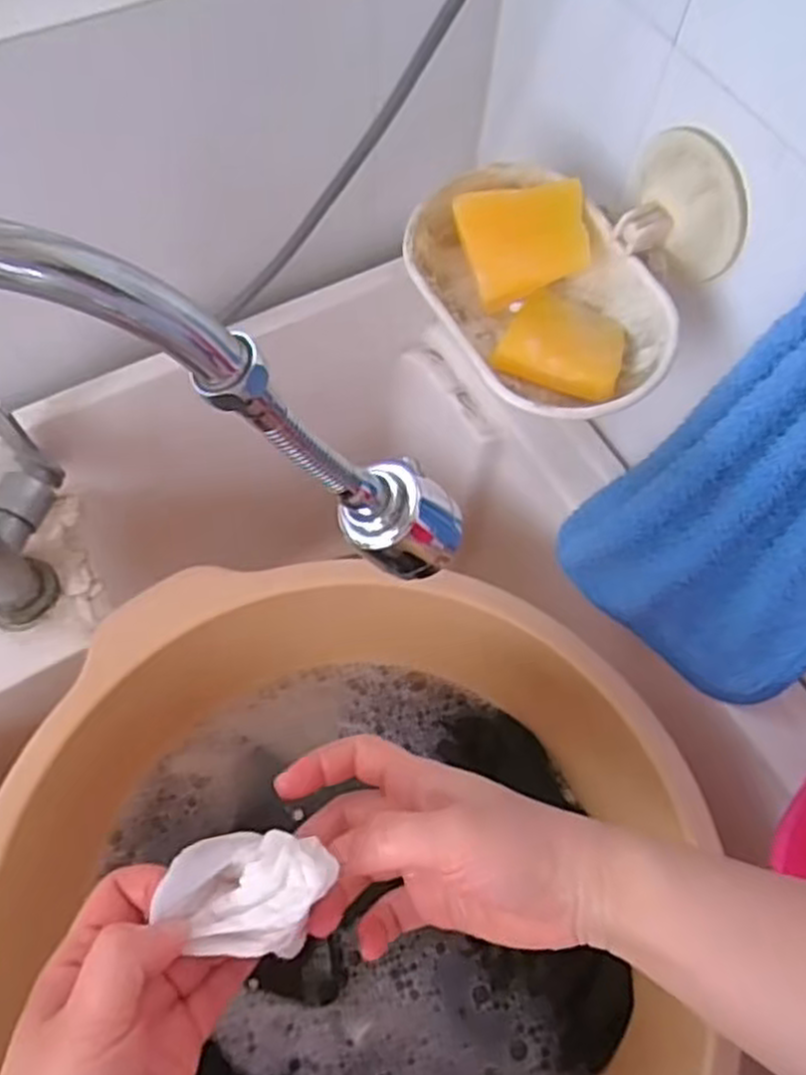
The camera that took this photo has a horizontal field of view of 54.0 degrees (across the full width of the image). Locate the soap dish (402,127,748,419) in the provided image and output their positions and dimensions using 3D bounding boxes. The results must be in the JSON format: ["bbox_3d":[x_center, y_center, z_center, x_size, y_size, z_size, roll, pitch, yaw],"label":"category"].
[{"bbox_3d":[0.079,-0.126,0.353,0.126,0.058,0.134,-23,68,-14],"label":"soap dish"}]

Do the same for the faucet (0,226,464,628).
[{"bbox_3d":[-0.104,-0.021,0.348,0.252,0.238,0.087,16,64,4],"label":"faucet"}]

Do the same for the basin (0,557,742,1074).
[{"bbox_3d":[-0.023,0.198,0.438,0.372,0.133,0.332,27,66,9],"label":"basin"}]

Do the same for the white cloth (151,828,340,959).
[{"bbox_3d":[-0.062,0.137,0.307,0.064,0.037,0.043,5,64,-1],"label":"white cloth"}]

